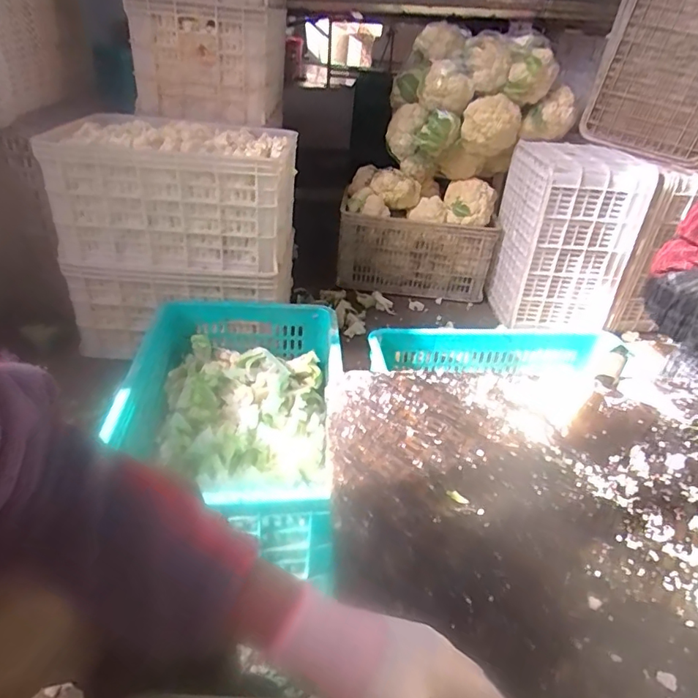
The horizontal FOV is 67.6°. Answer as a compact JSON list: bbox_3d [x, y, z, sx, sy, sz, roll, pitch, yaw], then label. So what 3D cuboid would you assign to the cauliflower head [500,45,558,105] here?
[{"bbox_3d":[0.521,-0.784,1.493,0.135,0.138,0.185,13,34,12],"label":"cauliflower head"}]

